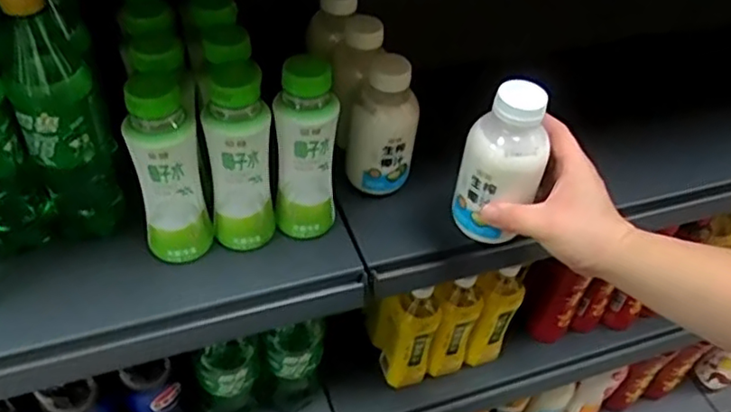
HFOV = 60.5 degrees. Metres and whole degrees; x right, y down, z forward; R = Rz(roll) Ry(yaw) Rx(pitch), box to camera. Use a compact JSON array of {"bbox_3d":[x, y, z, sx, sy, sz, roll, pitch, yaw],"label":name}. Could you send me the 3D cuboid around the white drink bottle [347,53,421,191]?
[{"bbox_3d":[0.022,-0.076,0.614,0.056,0.132,0.064,37,53,25],"label":"white drink bottle"}]

